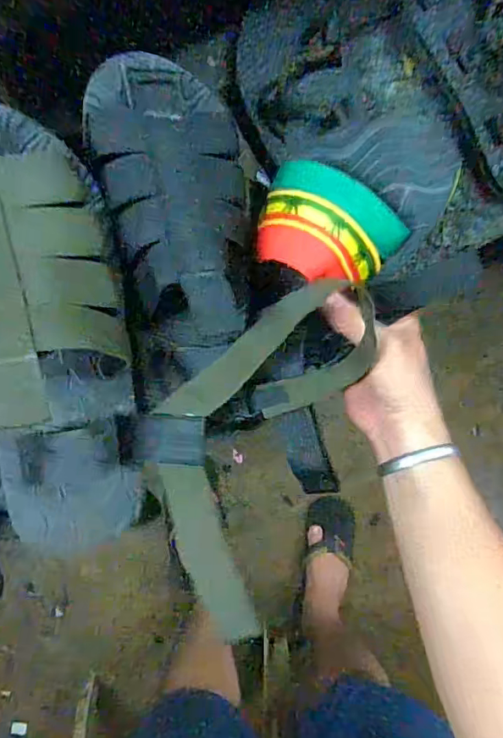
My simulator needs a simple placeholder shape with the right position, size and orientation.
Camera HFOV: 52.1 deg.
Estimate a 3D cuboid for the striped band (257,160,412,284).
[{"bbox_3d":[0.055,-0.097,0.357,0.098,0.034,0.071,27,89,-5],"label":"striped band"}]

